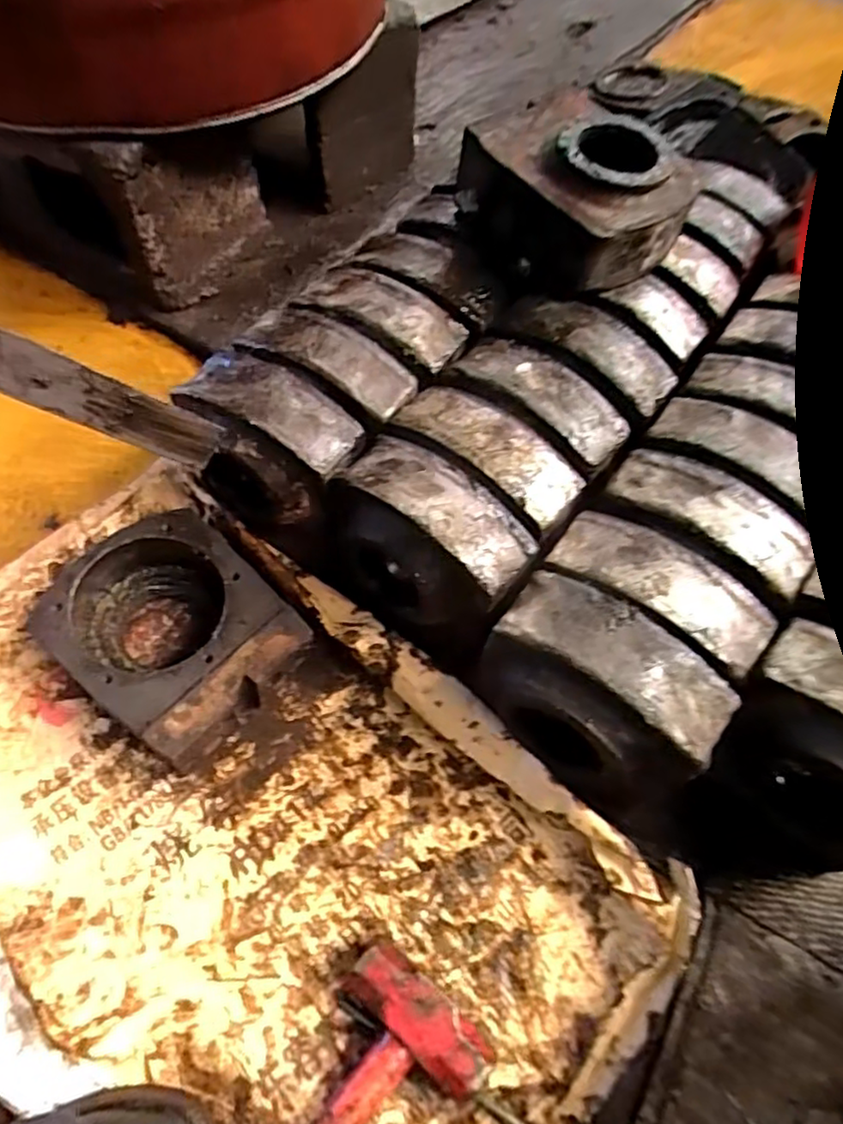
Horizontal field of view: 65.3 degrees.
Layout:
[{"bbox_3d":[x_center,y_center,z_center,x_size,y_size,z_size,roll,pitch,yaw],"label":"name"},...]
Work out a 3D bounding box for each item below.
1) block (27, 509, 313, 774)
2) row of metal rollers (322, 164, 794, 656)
[{"bbox_3d":[-0.212,0.064,0.575,0.189,0.086,0.161,40,66,19],"label":"block"},{"bbox_3d":[0.148,-0.165,0.631,0.167,0.153,0.556,36,64,17],"label":"row of metal rollers"}]

